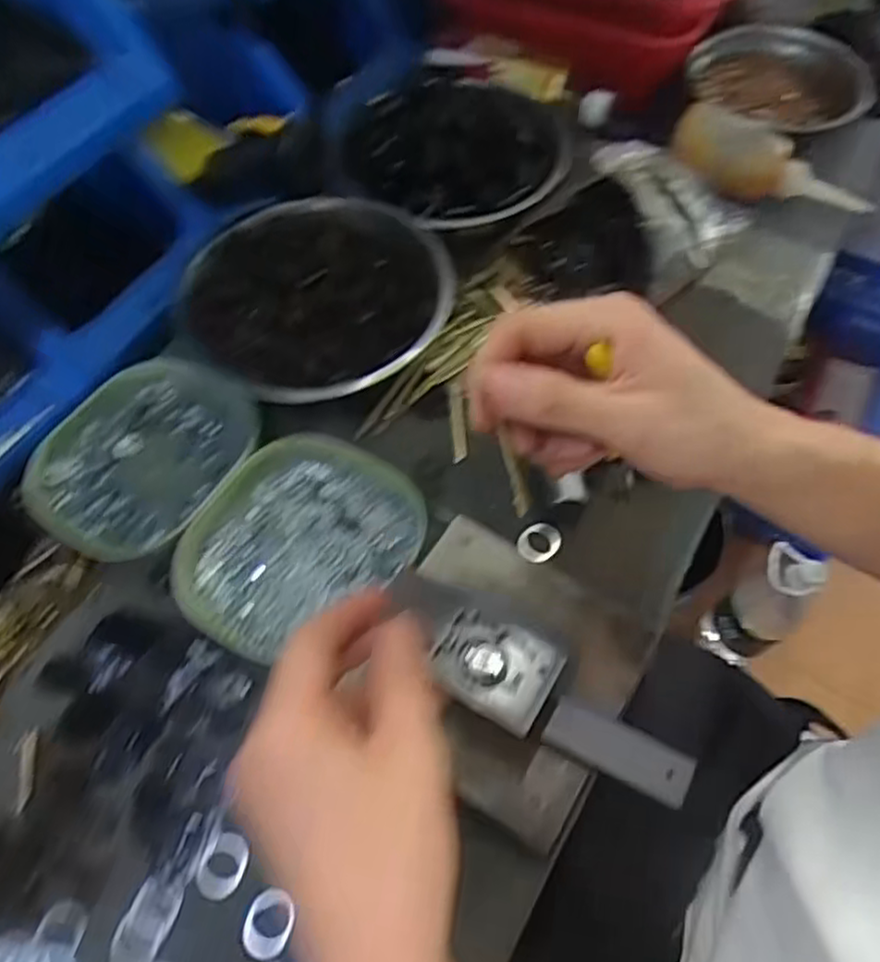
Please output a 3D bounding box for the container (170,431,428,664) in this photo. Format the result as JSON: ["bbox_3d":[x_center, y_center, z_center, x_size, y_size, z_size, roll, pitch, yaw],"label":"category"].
[{"bbox_3d":[-0.093,0.042,0.479,0.130,0.030,0.151,26,63,13],"label":"container"}]

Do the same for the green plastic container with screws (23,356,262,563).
[{"bbox_3d":[-0.212,-0.015,0.519,0.132,0.041,0.149,33,65,16],"label":"green plastic container with screws"}]

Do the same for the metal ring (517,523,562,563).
[{"bbox_3d":[0.069,0.042,0.503,0.030,0.005,0.026,-40,61,2],"label":"metal ring"}]

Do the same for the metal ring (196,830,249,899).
[{"bbox_3d":[-0.121,0.212,0.402,0.025,0.004,0.032,12,61,5],"label":"metal ring"}]

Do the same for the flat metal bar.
[{"bbox_3d":[0.100,0.150,0.406,0.079,0.014,0.030,26,63,13],"label":"flat metal bar"}]

